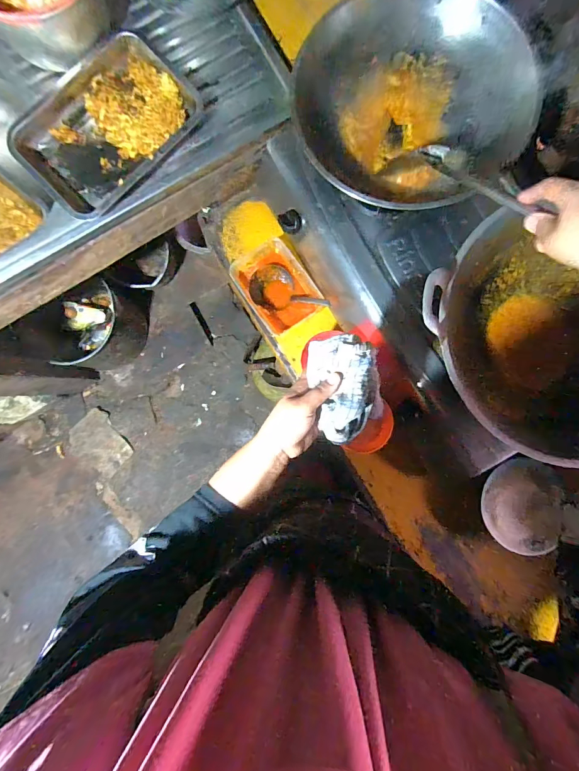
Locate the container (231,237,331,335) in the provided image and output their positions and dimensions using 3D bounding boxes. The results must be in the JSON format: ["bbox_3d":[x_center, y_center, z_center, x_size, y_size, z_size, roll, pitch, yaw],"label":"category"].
[{"bbox_3d":[-0.026,-0.198,0.709,0.125,0.052,0.167,-34,86,-3],"label":"container"}]

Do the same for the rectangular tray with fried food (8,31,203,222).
[{"bbox_3d":[-0.325,-0.457,0.627,0.300,0.060,0.210,-44,87,-3],"label":"rectangular tray with fried food"}]

